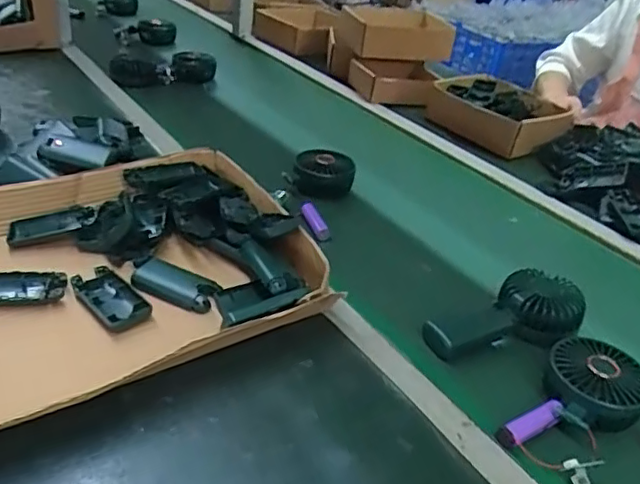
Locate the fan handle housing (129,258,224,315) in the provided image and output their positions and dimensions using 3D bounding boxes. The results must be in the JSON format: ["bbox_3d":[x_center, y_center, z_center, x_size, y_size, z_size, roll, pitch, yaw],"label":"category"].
[{"bbox_3d":[-0.154,0.041,0.610,0.105,0.017,0.040,20,34,20],"label":"fan handle housing"}]

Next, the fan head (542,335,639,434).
[{"bbox_3d":[0.248,0.128,0.540,0.084,0.038,0.083,5,32,-3],"label":"fan head"}]

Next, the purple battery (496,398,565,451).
[{"bbox_3d":[0.180,0.154,0.507,0.070,0.014,0.019,-14,38,-29],"label":"purple battery"}]

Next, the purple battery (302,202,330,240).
[{"bbox_3d":[-0.005,-0.025,0.760,0.020,0.020,0.055,-11,52,-25],"label":"purple battery"}]

